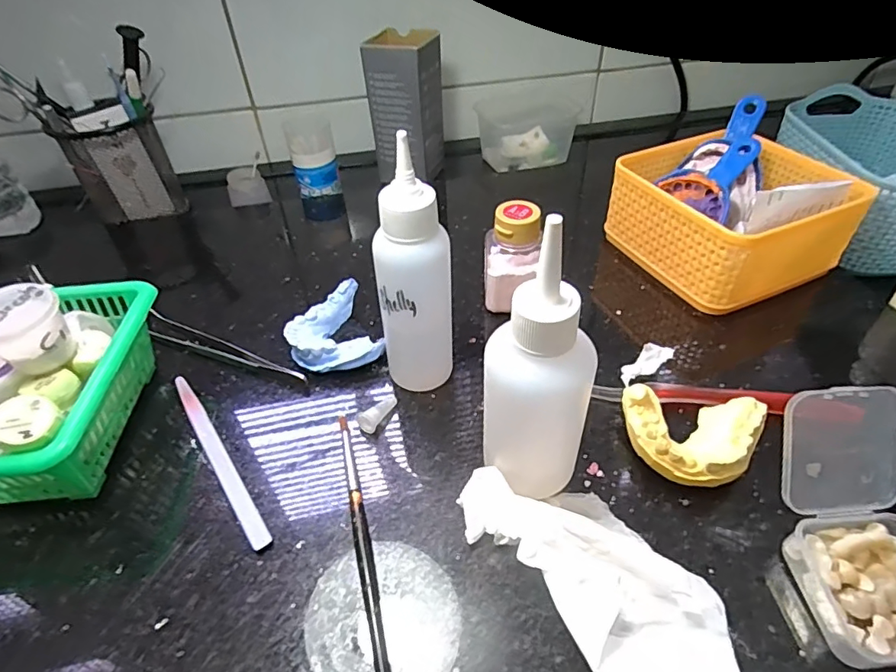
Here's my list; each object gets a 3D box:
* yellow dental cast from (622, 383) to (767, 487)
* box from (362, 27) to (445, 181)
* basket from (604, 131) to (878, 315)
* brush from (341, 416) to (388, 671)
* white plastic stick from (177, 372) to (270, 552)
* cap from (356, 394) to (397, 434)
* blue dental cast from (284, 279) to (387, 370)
[{"bbox_3d":[0.126,0.054,0.267,0.064,0.027,0.048,5,44,9],"label":"yellow dental cast"},{"bbox_3d":[-0.040,-0.225,0.518,0.061,0.129,0.062,17,47,20],"label":"box"},{"bbox_3d":[0.209,-0.093,0.391,0.134,0.068,0.132,-18,46,-15],"label":"basket"},{"bbox_3d":[-0.036,0.109,0.232,0.006,0.006,0.190,-12,44,-9],"label":"brush"},{"bbox_3d":[-0.129,0.063,0.286,0.010,0.006,0.135,-29,49,-25],"label":"white plastic stick"},{"bbox_3d":[-0.040,0.043,0.299,0.010,0.010,0.033,20,34,22],"label":"cap"},{"bbox_3d":[-0.077,-0.001,0.342,0.055,0.021,0.068,-20,46,-17],"label":"blue dental cast"}]

